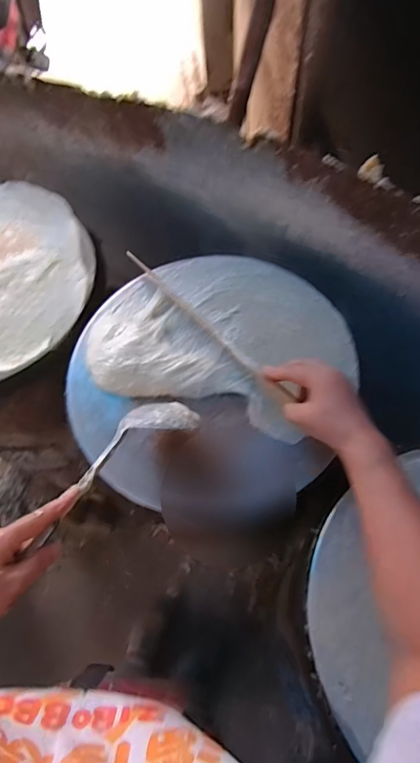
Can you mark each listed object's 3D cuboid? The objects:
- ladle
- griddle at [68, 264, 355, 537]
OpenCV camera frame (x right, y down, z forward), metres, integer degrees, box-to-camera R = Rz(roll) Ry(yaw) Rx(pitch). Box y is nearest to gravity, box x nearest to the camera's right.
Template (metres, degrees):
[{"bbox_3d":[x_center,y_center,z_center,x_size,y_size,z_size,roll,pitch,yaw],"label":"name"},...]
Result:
[{"bbox_3d":[-0.100,0.089,0.451,0.059,0.029,0.206,40,71,18],"label":"ladle"},{"bbox_3d":[-0.004,-0.020,0.577,0.344,0.024,0.365,-1,65,2],"label":"griddle"}]

